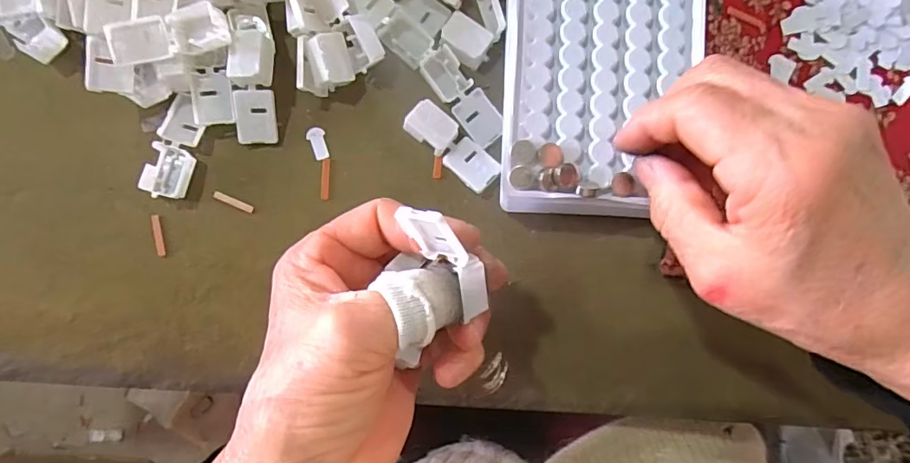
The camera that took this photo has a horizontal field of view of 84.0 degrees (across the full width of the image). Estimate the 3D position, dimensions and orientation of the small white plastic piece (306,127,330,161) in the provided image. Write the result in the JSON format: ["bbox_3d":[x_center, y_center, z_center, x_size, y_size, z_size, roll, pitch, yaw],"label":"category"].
[{"bbox_3d":[-0.072,-0.047,0.266,0.009,0.004,0.018,-24,86,-1],"label":"small white plastic piece"}]

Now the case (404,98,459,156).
[{"bbox_3d":[-0.012,-0.054,0.261,0.024,0.012,0.019,39,87,3],"label":"case"}]

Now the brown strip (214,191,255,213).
[{"bbox_3d":[-0.116,-0.015,0.264,0.022,0.004,0.004,23,87,2],"label":"brown strip"}]

